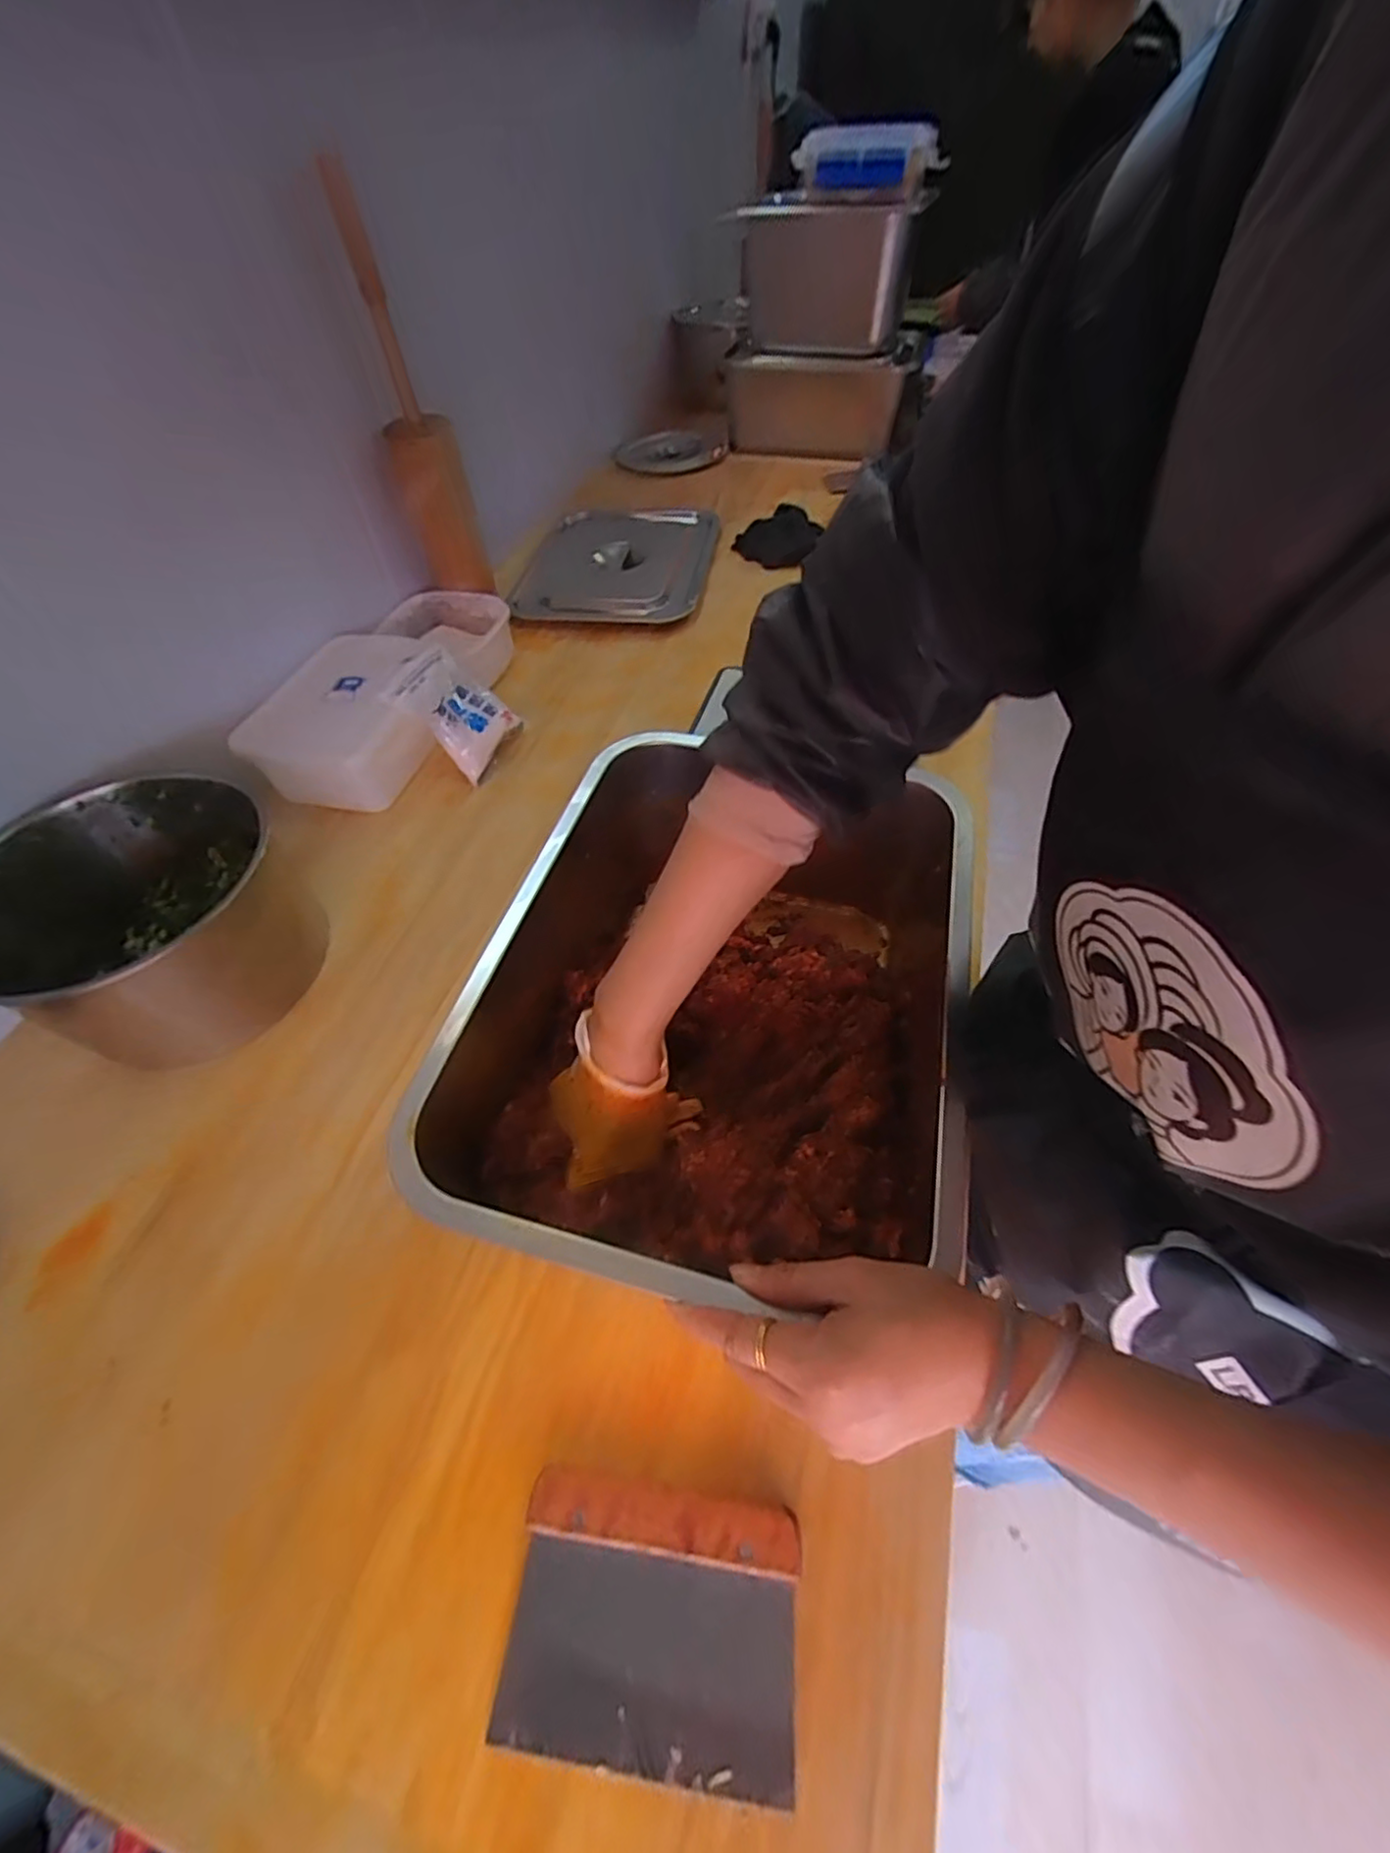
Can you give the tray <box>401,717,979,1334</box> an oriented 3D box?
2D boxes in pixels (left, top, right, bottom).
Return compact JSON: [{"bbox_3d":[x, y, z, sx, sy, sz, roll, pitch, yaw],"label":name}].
[{"bbox_3d":[0.018,0.056,0.469,0.305,0.158,0.370,11,55,11],"label":"tray"}]

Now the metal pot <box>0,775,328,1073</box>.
[{"bbox_3d":[-0.471,-0.008,0.564,0.228,0.127,0.223,-1,54,2],"label":"metal pot"}]

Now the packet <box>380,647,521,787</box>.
[{"bbox_3d":[-0.286,-0.265,0.775,0.145,0.033,0.110,44,55,-18],"label":"packet"}]

